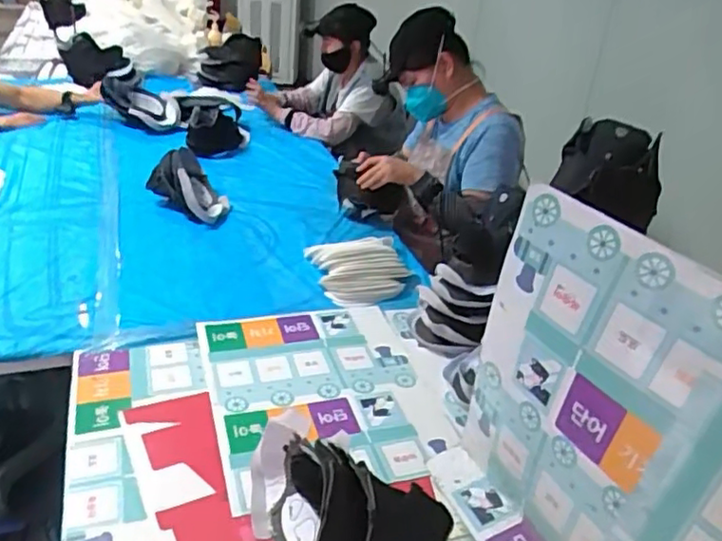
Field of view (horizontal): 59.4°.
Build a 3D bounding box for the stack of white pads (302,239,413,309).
[{"bbox_3d":[0.004,-0.011,1.487,0.221,0.058,0.245,-6,31,-19],"label":"stack of white pads"}]

